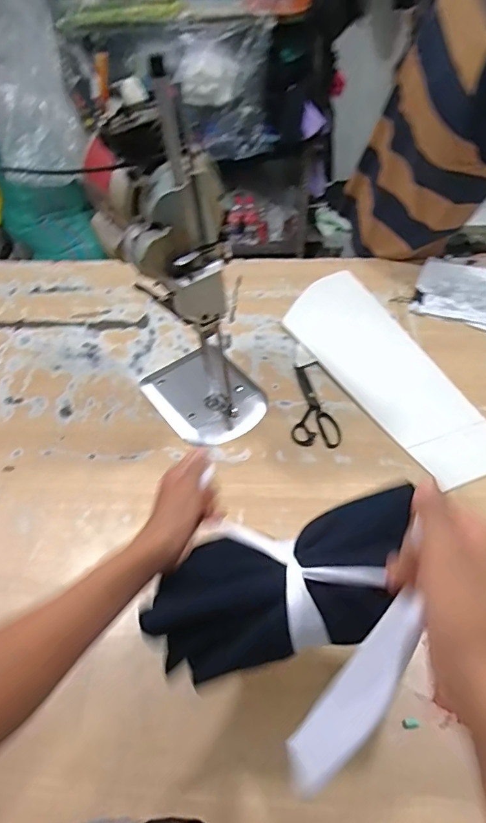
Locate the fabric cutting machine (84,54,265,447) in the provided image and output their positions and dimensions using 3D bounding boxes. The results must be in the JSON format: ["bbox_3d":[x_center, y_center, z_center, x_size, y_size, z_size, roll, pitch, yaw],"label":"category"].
[{"bbox_3d":[-0.097,-0.202,0.773,0.218,0.530,0.231,-14,51,-7],"label":"fabric cutting machine"}]

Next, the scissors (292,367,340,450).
[{"bbox_3d":[0.148,-0.014,0.949,0.089,0.009,0.200,3,51,7],"label":"scissors"}]

